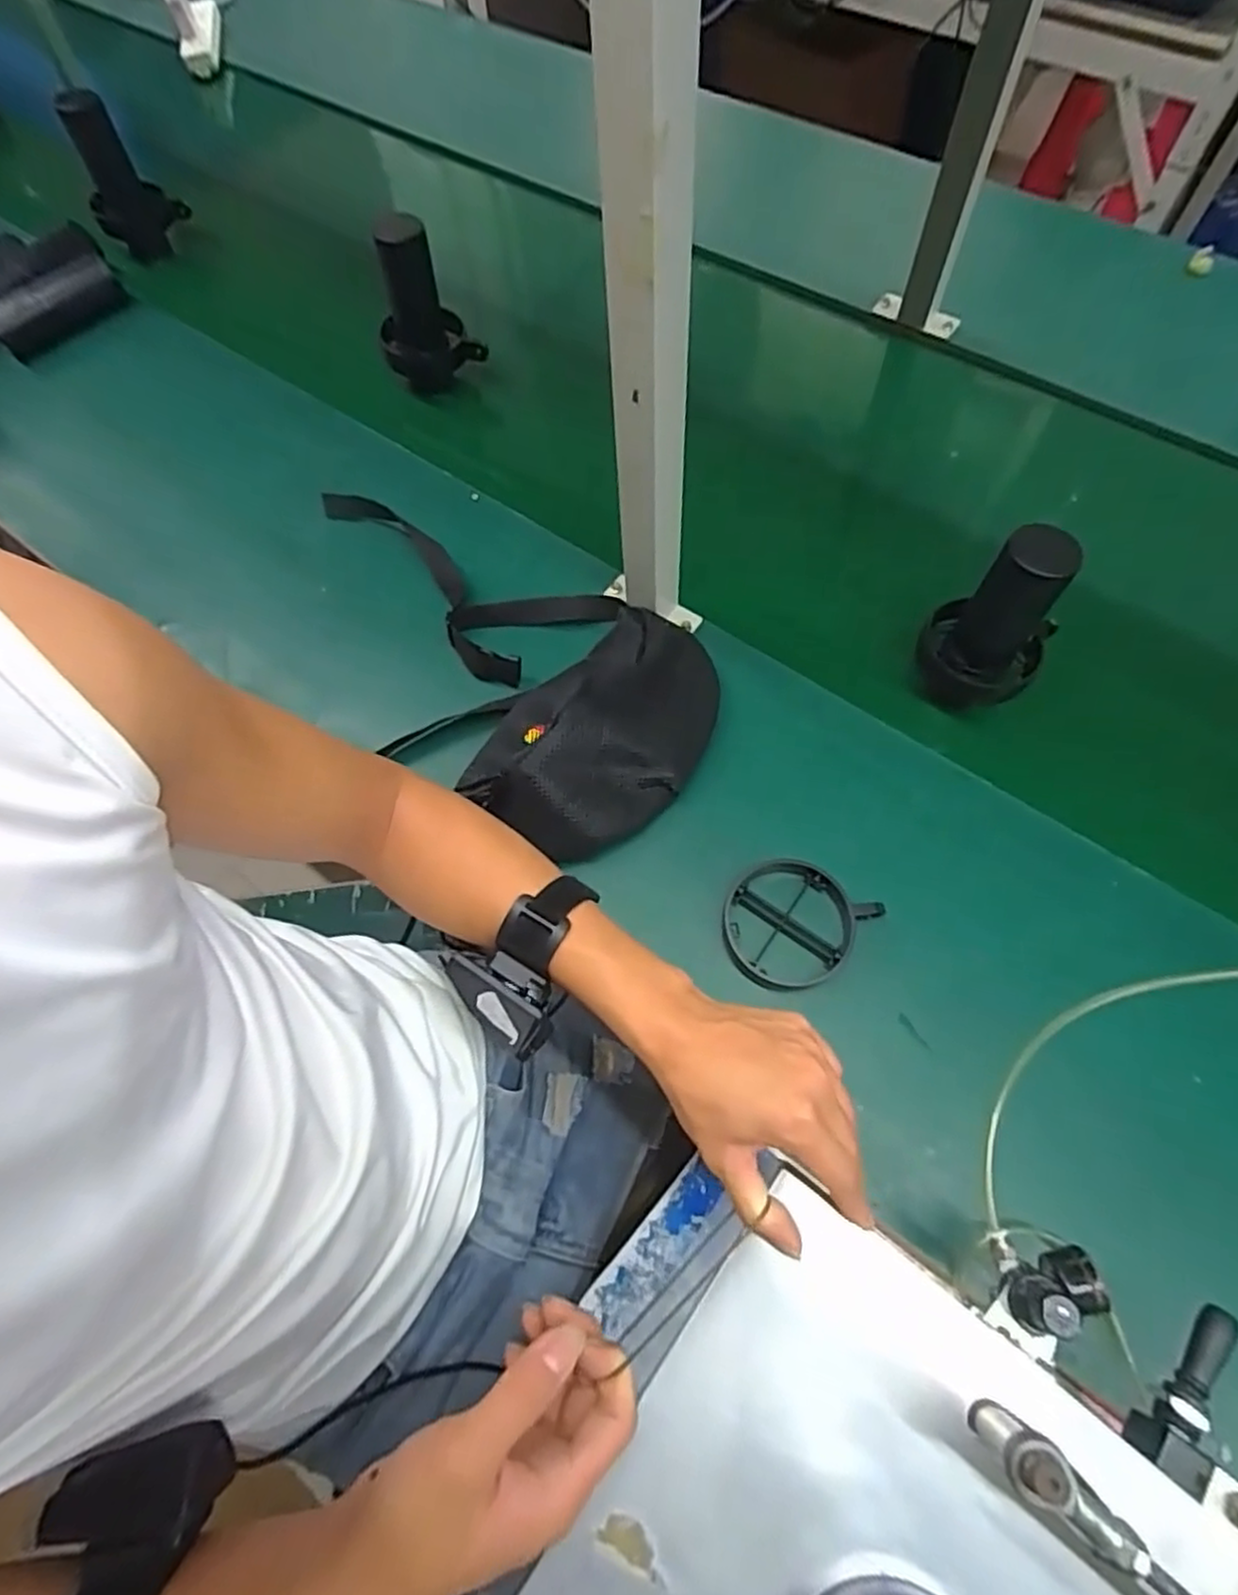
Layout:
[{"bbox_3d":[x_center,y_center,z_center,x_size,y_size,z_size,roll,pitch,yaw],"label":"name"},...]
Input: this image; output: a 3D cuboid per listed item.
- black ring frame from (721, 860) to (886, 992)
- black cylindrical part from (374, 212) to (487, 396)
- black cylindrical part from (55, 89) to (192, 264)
[{"bbox_3d":[0.133,0.102,0.563,0.103,0.021,0.108,33,72,16],"label":"black ring frame"},{"bbox_3d":[-0.217,-0.542,0.791,0.104,0.147,0.072,-10,66,-2],"label":"black cylindrical part"},{"bbox_3d":[-0.658,-0.822,0.948,0.113,0.168,0.068,-31,68,-11],"label":"black cylindrical part"}]

